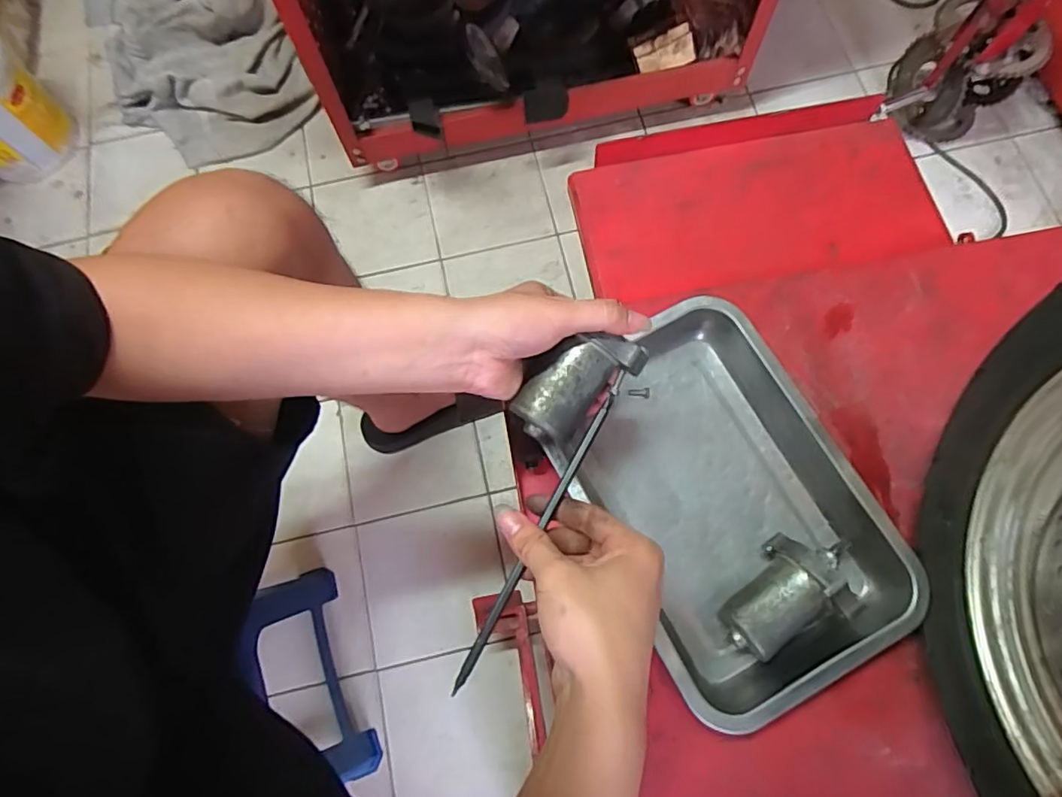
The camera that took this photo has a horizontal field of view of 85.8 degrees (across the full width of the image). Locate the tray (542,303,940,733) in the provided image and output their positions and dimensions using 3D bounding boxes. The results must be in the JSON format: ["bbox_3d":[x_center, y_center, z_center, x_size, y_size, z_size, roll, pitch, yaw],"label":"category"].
[{"bbox_3d":[0.155,0.082,0.479,0.212,0.052,0.307,-28,75,-6],"label":"tray"}]

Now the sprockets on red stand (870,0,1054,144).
[{"bbox_3d":[0.664,-0.514,0.859,0.170,0.272,0.167,37,78,12],"label":"sprockets on red stand"}]

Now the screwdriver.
[{"bbox_3d":[0.009,0.079,0.371,0.006,0.011,0.227,27,79,10],"label":"screwdriver"}]

